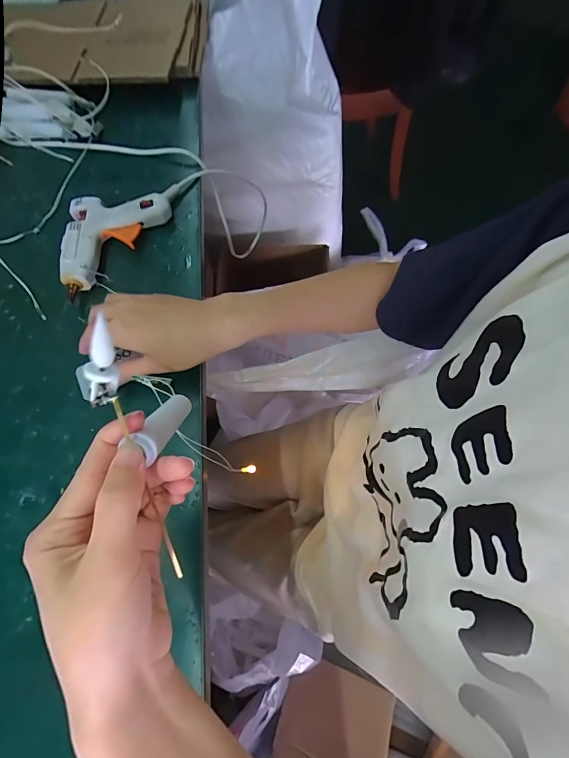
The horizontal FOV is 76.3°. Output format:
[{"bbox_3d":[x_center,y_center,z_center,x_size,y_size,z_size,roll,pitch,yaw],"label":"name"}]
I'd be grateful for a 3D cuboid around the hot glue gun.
[{"bbox_3d":[-0.190,-0.167,0.393,0.088,0.025,0.161,39,74,16],"label":"hot glue gun"}]

